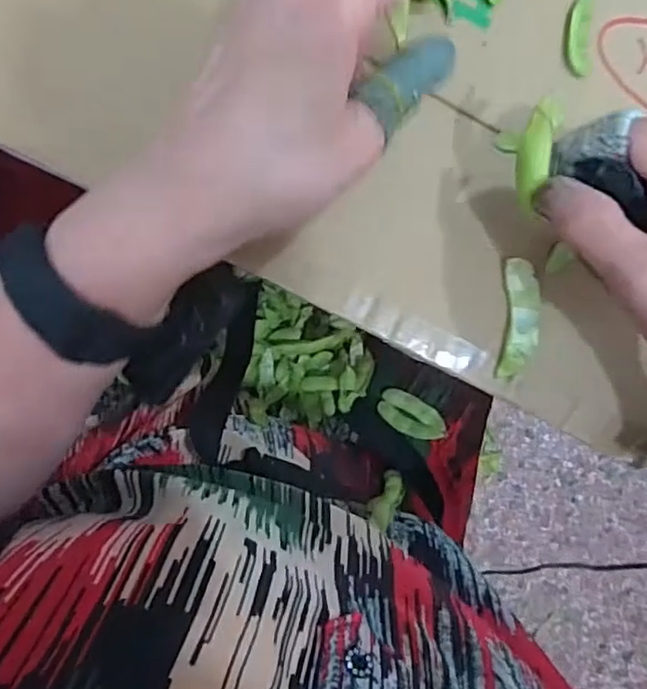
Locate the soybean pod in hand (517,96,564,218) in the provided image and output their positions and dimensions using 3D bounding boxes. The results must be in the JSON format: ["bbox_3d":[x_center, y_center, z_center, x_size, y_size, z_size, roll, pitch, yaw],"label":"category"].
[{"bbox_3d":[0.086,-0.075,0.250,0.012,0.008,0.045,6,111,-4],"label":"soybean pod in hand"}]

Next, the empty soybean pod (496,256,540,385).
[{"bbox_3d":[0.098,-0.012,0.308,0.018,0.004,0.059,5,100,13],"label":"empty soybean pod"}]

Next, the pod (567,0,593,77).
[{"bbox_3d":[0.124,-0.148,0.298,0.013,0.006,0.036,-6,97,-2],"label":"pod"}]

